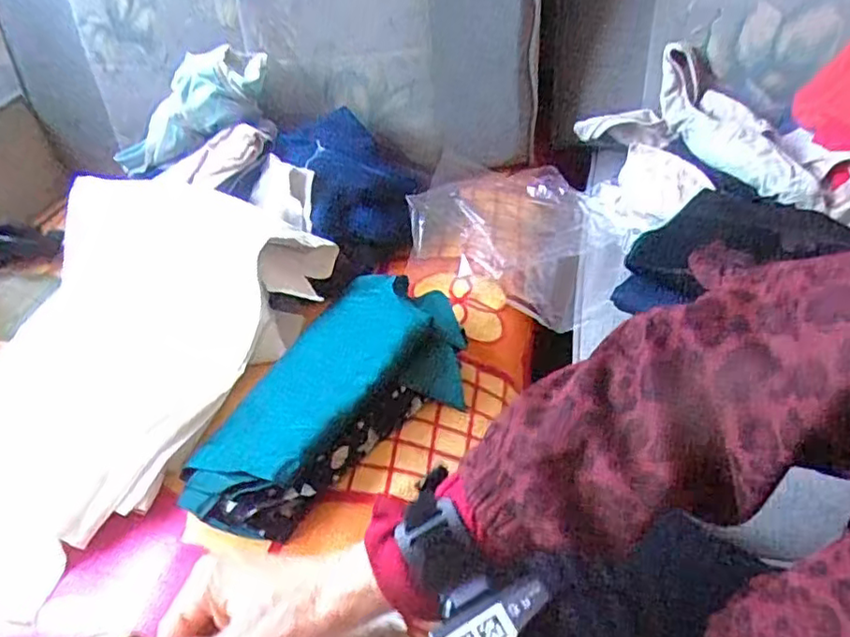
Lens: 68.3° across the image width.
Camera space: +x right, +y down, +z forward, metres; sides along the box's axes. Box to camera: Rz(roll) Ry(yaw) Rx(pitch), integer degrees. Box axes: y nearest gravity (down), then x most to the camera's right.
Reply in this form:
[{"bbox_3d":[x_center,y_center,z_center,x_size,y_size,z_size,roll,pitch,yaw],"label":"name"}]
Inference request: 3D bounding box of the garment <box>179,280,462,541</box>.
[{"bbox_3d":[-0.073,0.071,0.574,0.162,0.065,0.309,18,46,24],"label":"garment"}]

